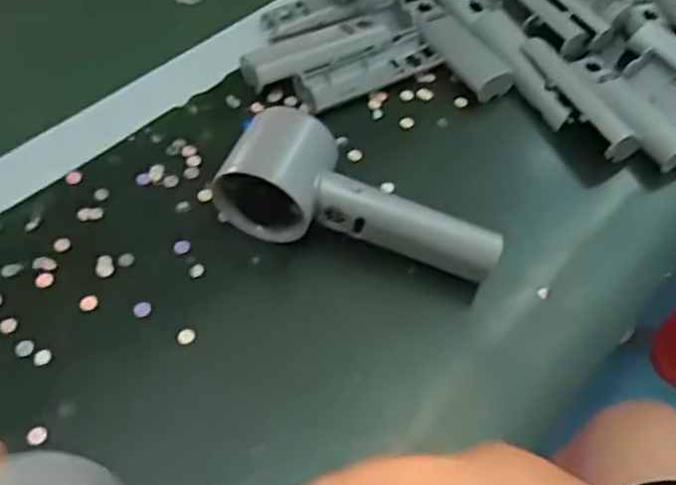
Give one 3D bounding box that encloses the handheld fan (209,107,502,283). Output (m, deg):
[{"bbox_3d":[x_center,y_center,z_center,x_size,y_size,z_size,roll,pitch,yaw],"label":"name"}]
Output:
[{"bbox_3d":[0.013,-0.016,0.361,0.149,0.050,0.060,24,59,13],"label":"handheld fan"}]

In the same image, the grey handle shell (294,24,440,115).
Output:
[{"bbox_3d":[0.022,-0.118,0.443,0.105,0.019,0.031,-29,63,-20],"label":"grey handle shell"}]

